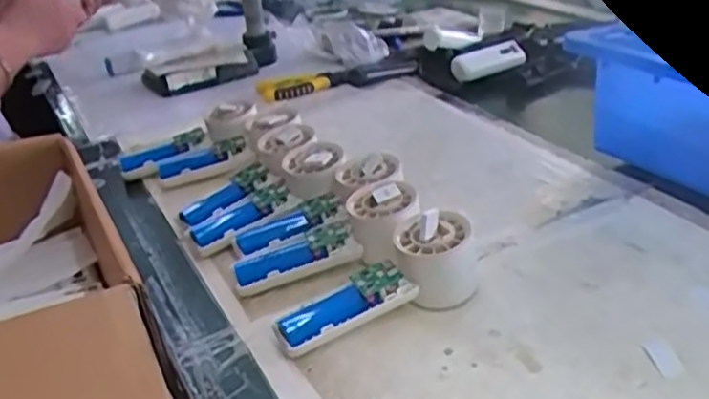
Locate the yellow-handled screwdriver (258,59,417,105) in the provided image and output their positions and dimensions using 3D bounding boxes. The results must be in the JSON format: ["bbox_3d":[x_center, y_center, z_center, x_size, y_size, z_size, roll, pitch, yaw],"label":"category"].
[{"bbox_3d":[-0.018,-0.163,0.966,0.220,0.023,0.035,-13,29,-13],"label":"yellow-handled screwdriver"}]

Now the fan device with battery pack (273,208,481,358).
[{"bbox_3d":[0.024,0.054,0.518,0.171,0.060,0.052,-17,30,-20],"label":"fan device with battery pack"}]

